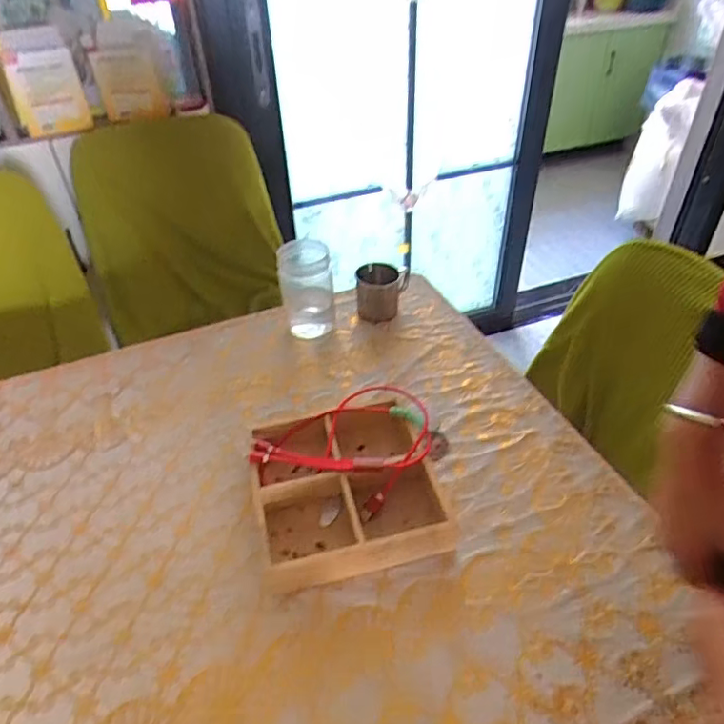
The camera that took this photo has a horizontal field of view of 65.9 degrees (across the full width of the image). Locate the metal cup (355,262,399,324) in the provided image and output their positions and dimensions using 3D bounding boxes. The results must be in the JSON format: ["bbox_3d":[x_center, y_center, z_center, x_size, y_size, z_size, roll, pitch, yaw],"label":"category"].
[{"bbox_3d":[0.027,-0.111,0.904,0.069,0.079,0.065,-1,40,1],"label":"metal cup"}]

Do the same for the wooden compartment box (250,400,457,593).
[{"bbox_3d":[-0.016,0.136,0.641,0.203,0.051,0.208,-11,41,-11],"label":"wooden compartment box"}]

